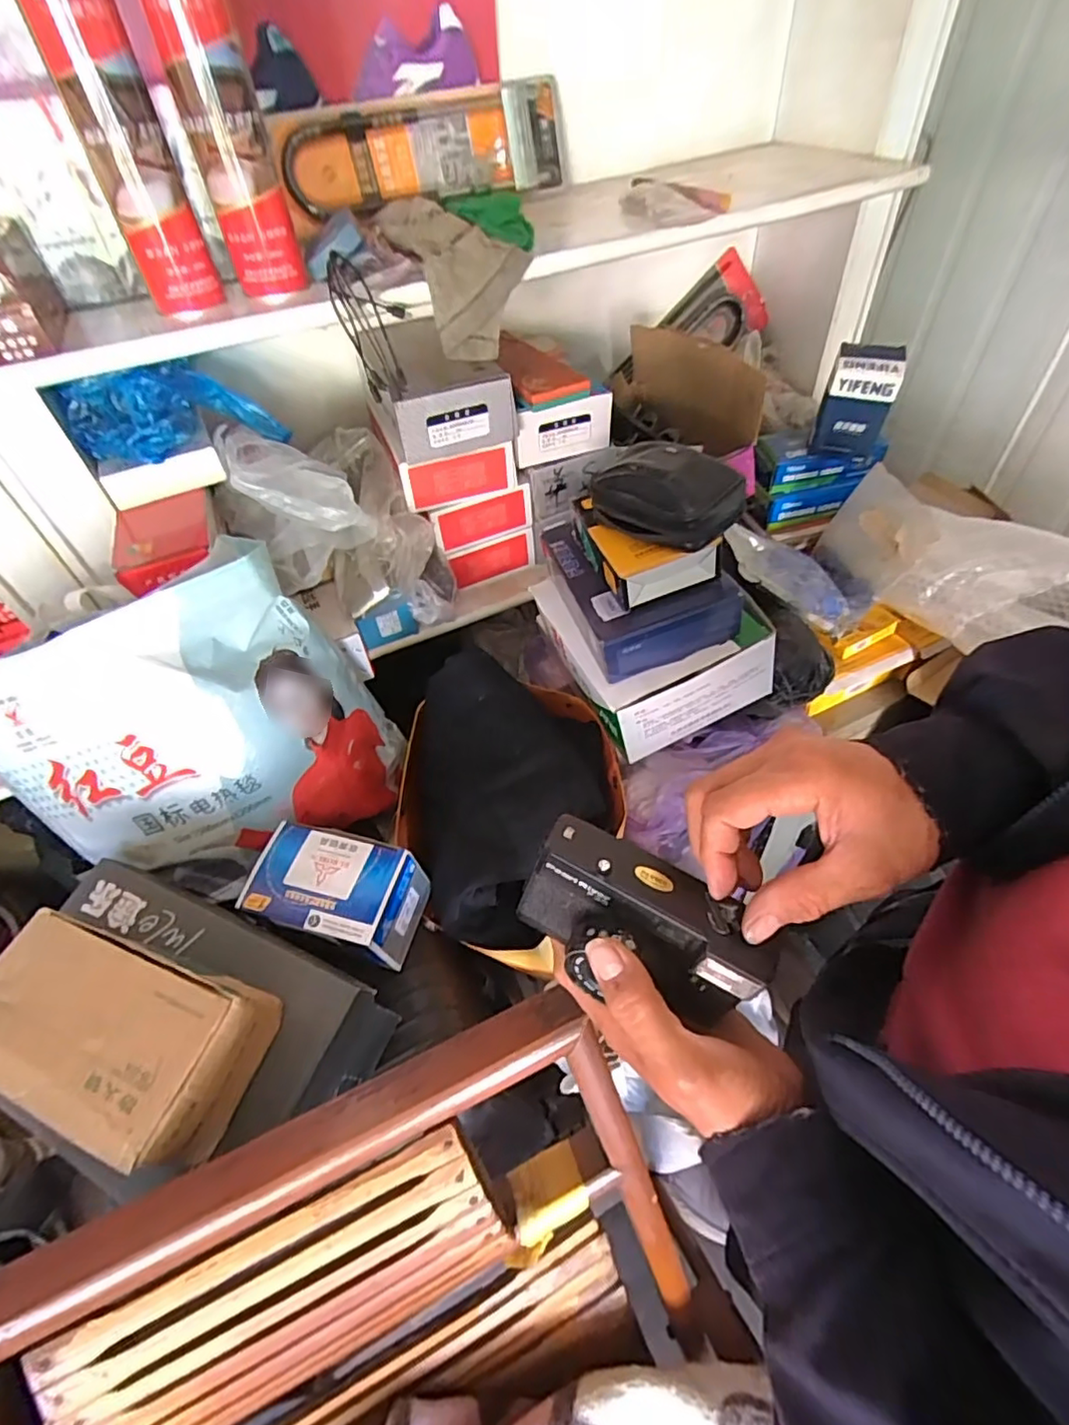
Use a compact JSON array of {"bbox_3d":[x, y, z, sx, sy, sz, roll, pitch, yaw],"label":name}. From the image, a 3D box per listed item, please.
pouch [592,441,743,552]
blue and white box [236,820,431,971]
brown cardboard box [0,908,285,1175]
[{"bbox_3d":[0.129,-0.215,0.588,0.075,0.067,0.141,-38,56,-25],"label":"pouch"},{"bbox_3d":[-0.184,0.172,0.572,0.146,0.075,0.093,11,51,14],"label":"blue and white box"},{"bbox_3d":[-0.302,0.233,0.437,0.204,0.067,0.118,10,50,13],"label":"brown cardboard box"}]

